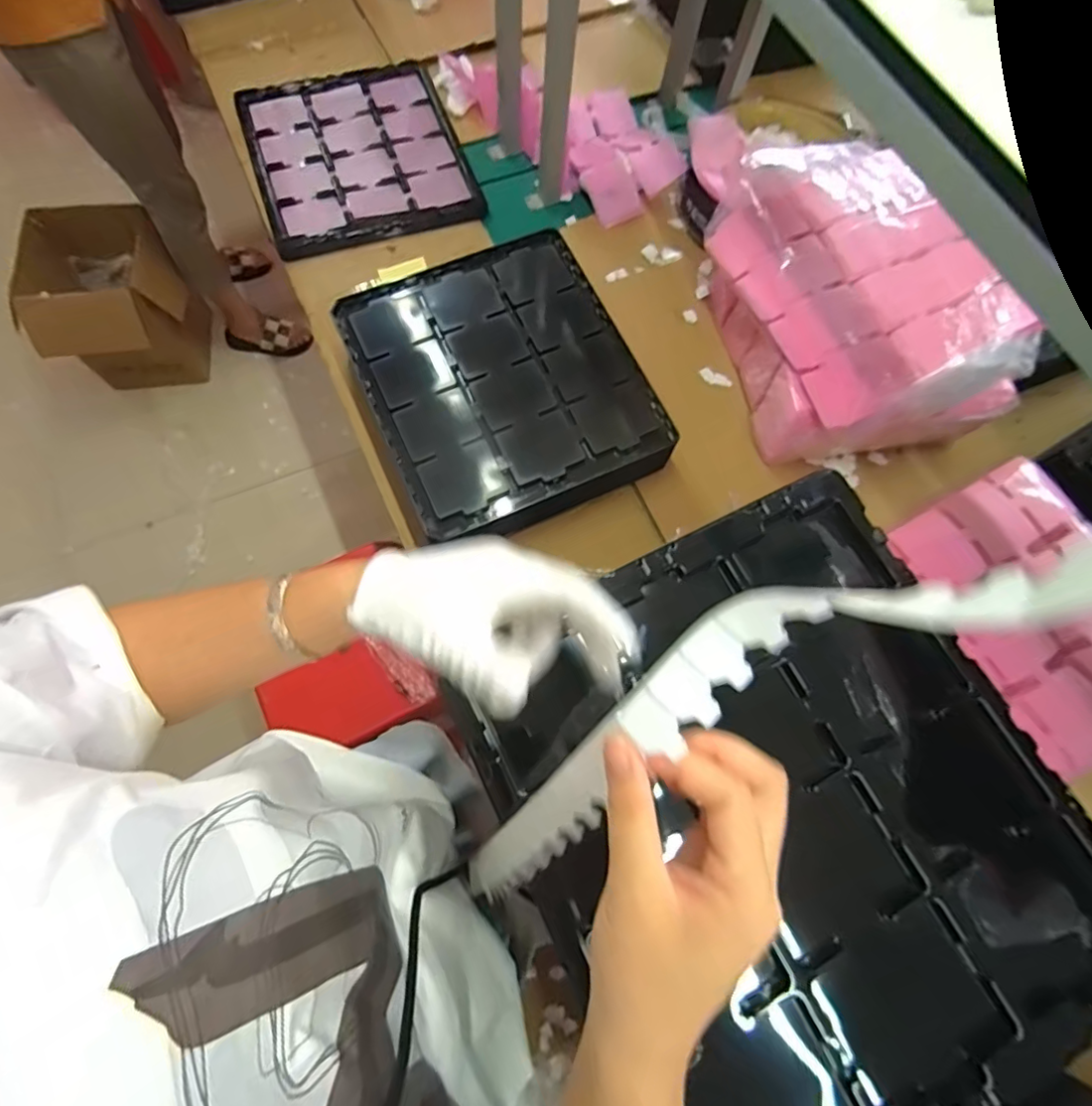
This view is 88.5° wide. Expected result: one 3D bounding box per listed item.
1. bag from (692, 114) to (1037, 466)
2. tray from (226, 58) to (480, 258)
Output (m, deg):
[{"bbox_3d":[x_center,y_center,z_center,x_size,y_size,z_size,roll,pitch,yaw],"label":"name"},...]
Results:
[{"bbox_3d":[0.426,-0.335,0.778,0.346,0.190,0.381,-11,72,-6],"label":"bag"},{"bbox_3d":[-0.317,-0.675,0.942,0.332,0.024,0.401,-19,73,-9],"label":"tray"}]

